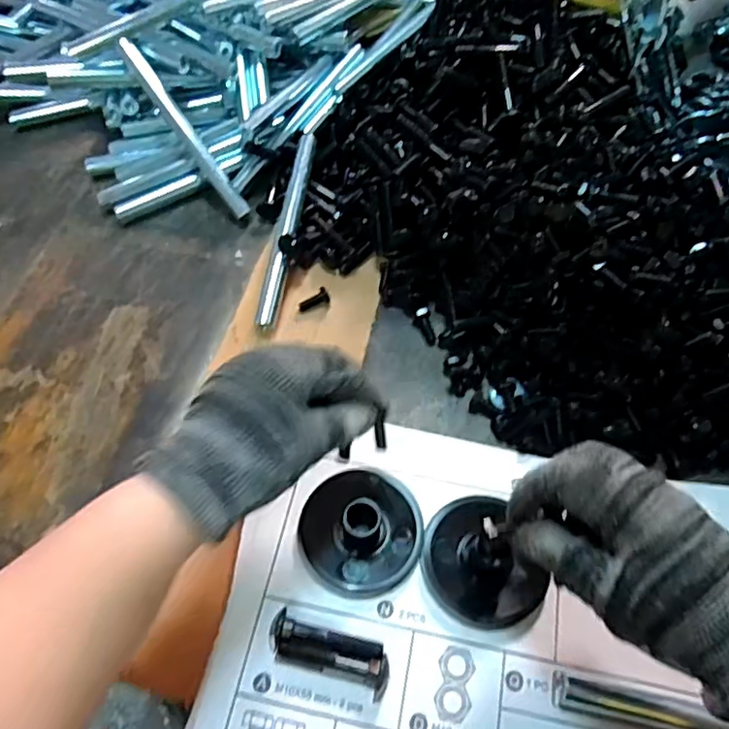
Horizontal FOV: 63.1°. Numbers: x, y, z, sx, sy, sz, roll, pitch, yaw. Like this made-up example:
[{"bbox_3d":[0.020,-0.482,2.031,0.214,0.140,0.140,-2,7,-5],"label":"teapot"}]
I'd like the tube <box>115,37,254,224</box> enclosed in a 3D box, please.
[{"bbox_3d":[-0.151,-0.196,0.495,0.014,0.011,0.174,-35,91,-16],"label":"tube"}]

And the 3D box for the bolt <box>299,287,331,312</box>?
[{"bbox_3d":[-0.039,-0.048,0.449,0.025,0.009,0.008,-28,58,10],"label":"bolt"}]

